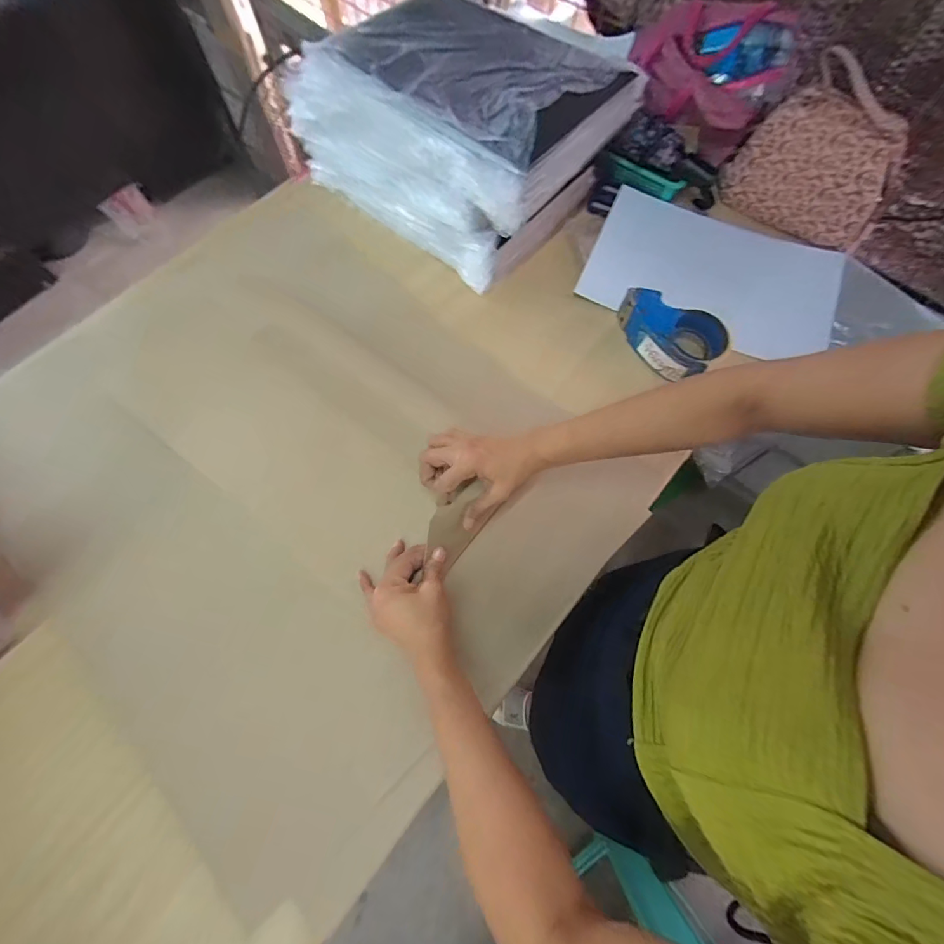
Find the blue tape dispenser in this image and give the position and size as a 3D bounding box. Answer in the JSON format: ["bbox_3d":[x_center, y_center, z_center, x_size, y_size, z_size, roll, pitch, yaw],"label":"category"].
[{"bbox_3d":[0.283,-0.194,0.658,0.161,0.061,0.099,27,71,10],"label":"blue tape dispenser"}]

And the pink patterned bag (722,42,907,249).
[{"bbox_3d":[0.545,-0.480,0.709,0.233,0.156,0.103,33,72,12],"label":"pink patterned bag"}]

